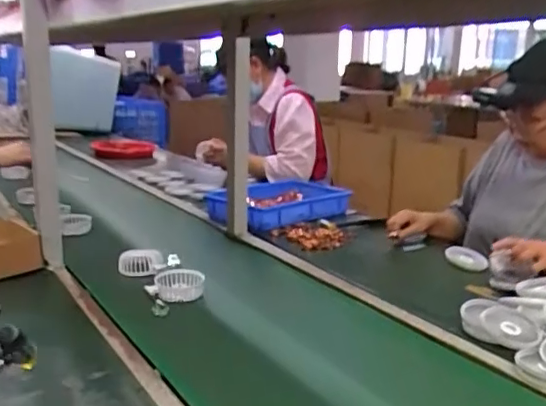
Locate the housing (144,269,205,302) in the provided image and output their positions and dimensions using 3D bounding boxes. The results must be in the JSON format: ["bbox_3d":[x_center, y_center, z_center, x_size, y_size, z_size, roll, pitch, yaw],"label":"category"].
[{"bbox_3d":[-0.176,0.150,1.037,0.097,0.033,0.089,1,14,0],"label":"housing"}]

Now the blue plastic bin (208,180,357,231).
[{"bbox_3d":[0.001,0.005,1.564,0.369,0.080,0.320,-9,17,-35],"label":"blue plastic bin"}]

